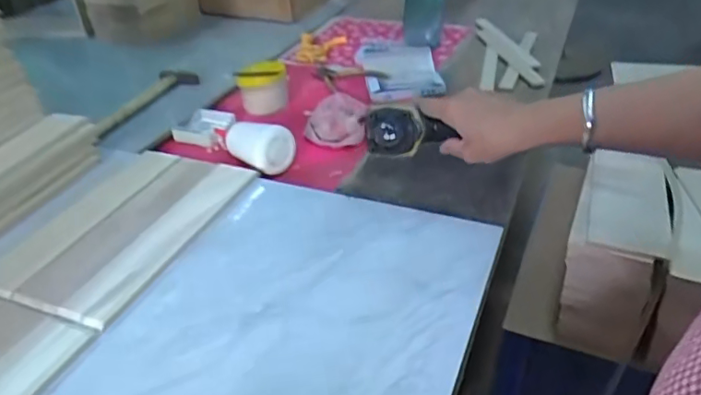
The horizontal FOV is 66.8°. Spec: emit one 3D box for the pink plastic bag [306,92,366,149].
[{"bbox_3d":[-0.027,-0.124,0.807,0.097,0.042,0.124,0,36,5],"label":"pink plastic bag"}]

